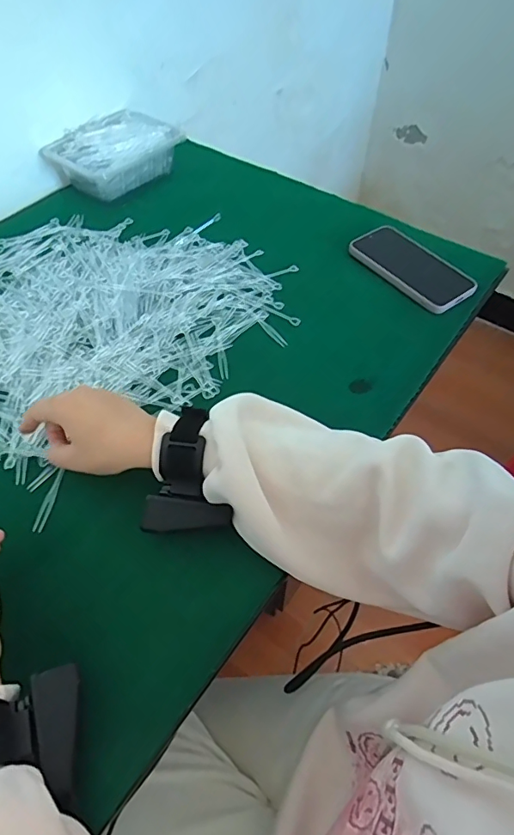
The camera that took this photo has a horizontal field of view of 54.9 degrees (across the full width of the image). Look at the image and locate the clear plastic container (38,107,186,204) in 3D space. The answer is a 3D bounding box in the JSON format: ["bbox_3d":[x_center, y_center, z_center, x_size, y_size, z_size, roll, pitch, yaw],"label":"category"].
[{"bbox_3d":[-0.208,-0.396,0.744,0.124,0.063,0.177,32,60,22],"label":"clear plastic container"}]

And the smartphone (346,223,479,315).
[{"bbox_3d":[0.194,-0.192,0.623,0.077,0.014,0.155,-33,62,-22],"label":"smartphone"}]

